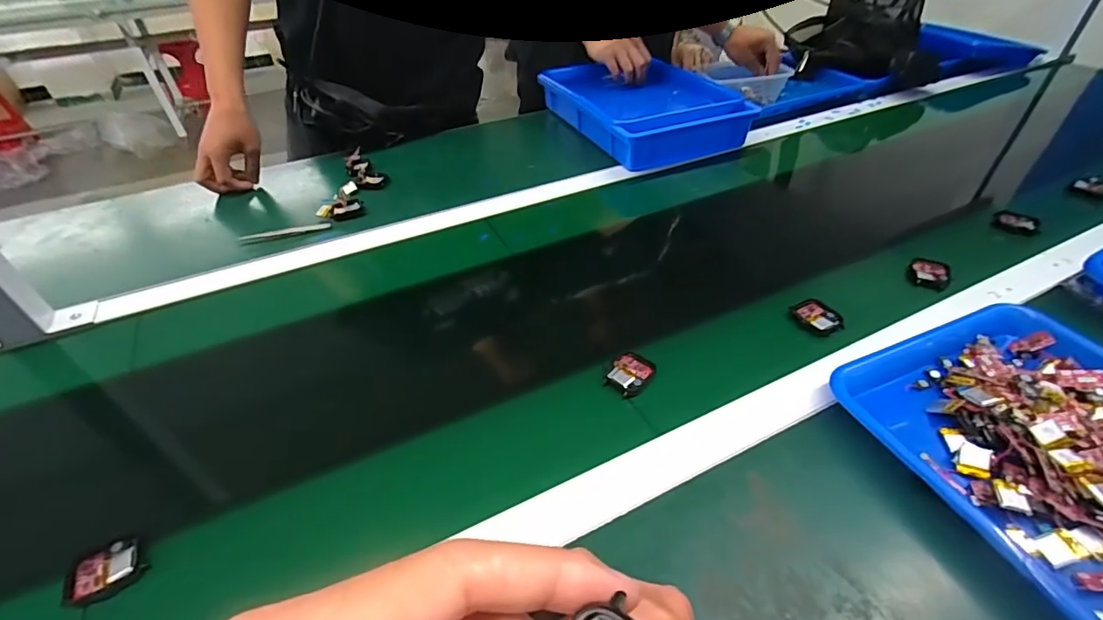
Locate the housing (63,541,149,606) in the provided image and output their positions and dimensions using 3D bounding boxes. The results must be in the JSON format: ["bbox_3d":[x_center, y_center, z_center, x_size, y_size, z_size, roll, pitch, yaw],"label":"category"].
[{"bbox_3d":[-0.304,0.178,0.340,0.041,0.011,0.039,-15,42,-13],"label":"housing"}]

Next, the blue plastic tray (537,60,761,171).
[{"bbox_3d":[0.170,-0.372,0.892,0.275,0.069,0.336,-17,43,-16],"label":"blue plastic tray"}]

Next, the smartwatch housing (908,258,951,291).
[{"bbox_3d":[0.430,-0.043,0.563,0.039,0.013,0.050,20,46,24],"label":"smartwatch housing"}]

